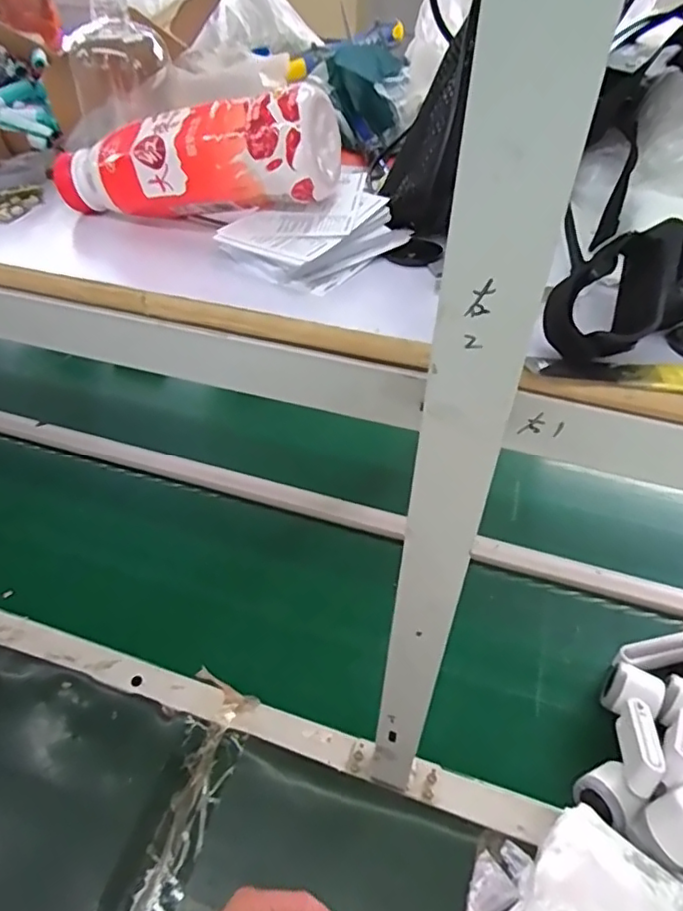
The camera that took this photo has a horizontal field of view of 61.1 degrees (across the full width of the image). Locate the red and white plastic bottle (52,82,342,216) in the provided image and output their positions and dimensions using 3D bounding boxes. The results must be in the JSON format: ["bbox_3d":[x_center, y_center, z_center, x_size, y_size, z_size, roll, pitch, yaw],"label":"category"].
[{"bbox_3d":[-0.102,-0.193,0.385,0.194,0.061,0.054,1,43,19],"label":"red and white plastic bottle"}]

